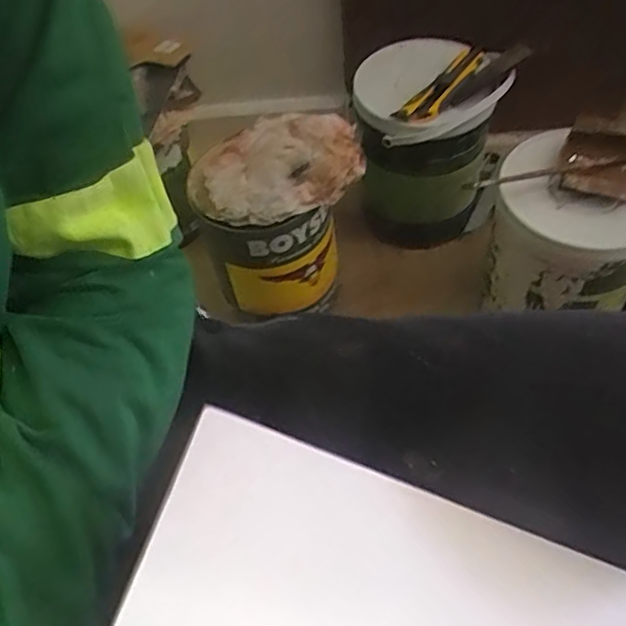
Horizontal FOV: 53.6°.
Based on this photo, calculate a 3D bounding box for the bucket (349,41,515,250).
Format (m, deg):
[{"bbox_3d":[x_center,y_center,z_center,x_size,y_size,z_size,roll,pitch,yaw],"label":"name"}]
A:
[{"bbox_3d":[0.153,-0.219,0.839,0.184,0.250,0.180,-2,55,3],"label":"bucket"}]

